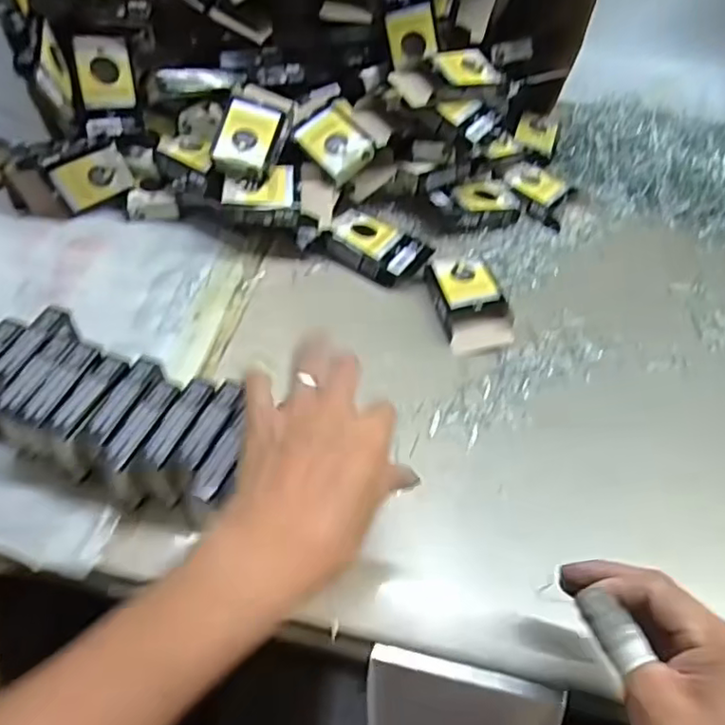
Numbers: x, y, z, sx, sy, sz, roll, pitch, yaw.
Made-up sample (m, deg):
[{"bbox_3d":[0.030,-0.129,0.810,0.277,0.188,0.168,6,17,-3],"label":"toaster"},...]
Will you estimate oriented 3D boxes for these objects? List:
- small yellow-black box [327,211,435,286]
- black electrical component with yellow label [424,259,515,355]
[{"bbox_3d":[0.013,-0.111,0.586,0.094,0.023,0.060,31,55,20],"label":"small yellow-black box"},{"bbox_3d":[0.097,-0.054,0.554,0.057,0.026,0.099,-8,52,-11],"label":"black electrical component with yellow label"}]

